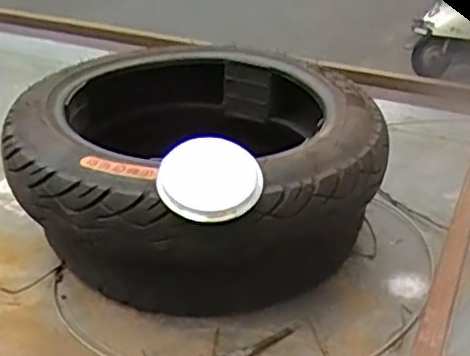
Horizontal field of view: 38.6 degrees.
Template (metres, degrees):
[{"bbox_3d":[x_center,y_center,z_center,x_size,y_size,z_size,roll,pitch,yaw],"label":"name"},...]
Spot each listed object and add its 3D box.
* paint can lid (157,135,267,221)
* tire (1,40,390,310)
[{"bbox_3d":[-0.020,0.001,0.518,0.075,0.012,0.069,-2,66,4],"label":"paint can lid"},{"bbox_3d":[-0.034,0.000,0.679,0.354,0.169,0.318,-11,32,-20],"label":"tire"}]

